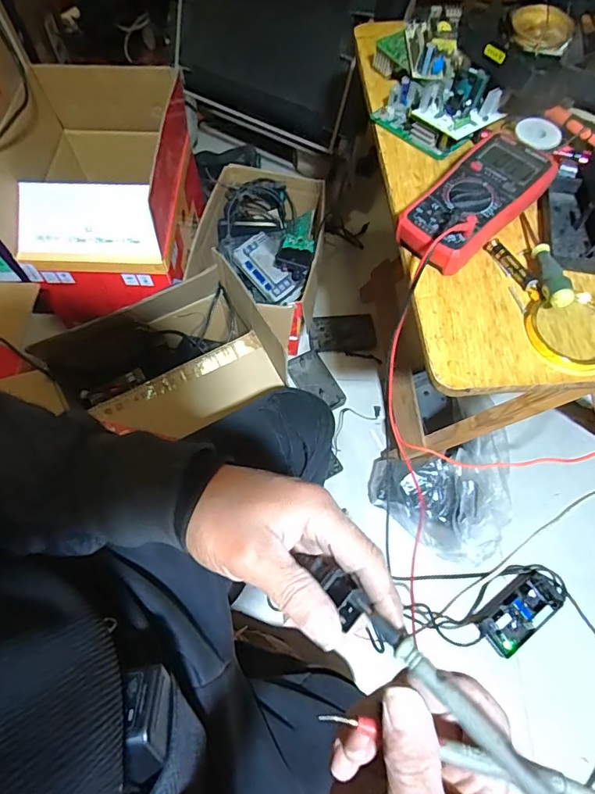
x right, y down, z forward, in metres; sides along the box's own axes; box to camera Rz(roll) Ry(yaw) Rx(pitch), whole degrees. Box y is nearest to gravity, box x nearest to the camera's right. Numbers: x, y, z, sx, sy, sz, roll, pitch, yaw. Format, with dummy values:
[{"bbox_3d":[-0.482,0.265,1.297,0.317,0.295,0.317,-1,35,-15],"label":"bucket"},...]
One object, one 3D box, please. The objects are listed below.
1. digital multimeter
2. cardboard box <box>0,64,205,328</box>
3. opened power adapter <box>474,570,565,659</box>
[{"bbox_3d":[0.196,-0.218,0.519,0.192,0.050,0.090,-41,71,-18],"label":"digital multimeter"},{"bbox_3d":[-0.395,-0.427,0.950,0.312,0.255,0.389,2,65,0],"label":"cardboard box"},{"bbox_3d":[0.408,0.393,0.848,0.165,0.036,0.080,-35,70,-16],"label":"opened power adapter"}]

